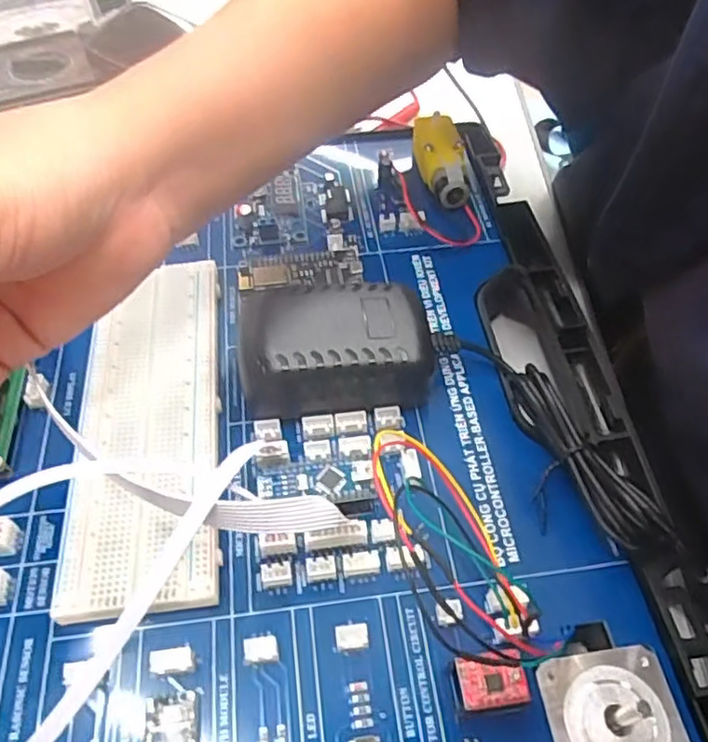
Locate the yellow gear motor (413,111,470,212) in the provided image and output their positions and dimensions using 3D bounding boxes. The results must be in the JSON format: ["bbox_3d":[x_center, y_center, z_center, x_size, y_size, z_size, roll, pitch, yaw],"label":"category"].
[{"bbox_3d":[0.048,-0.116,0.357,0.025,0.023,0.059,-2,53,-1],"label":"yellow gear motor"}]

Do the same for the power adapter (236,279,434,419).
[{"bbox_3d":[-0.007,-0.009,0.264,0.075,0.031,0.054,-1,53,0],"label":"power adapter"}]

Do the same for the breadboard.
[{"bbox_3d":[-0.084,0.017,0.262,0.054,0.007,0.161,-7,53,-4],"label":"breadboard"}]

